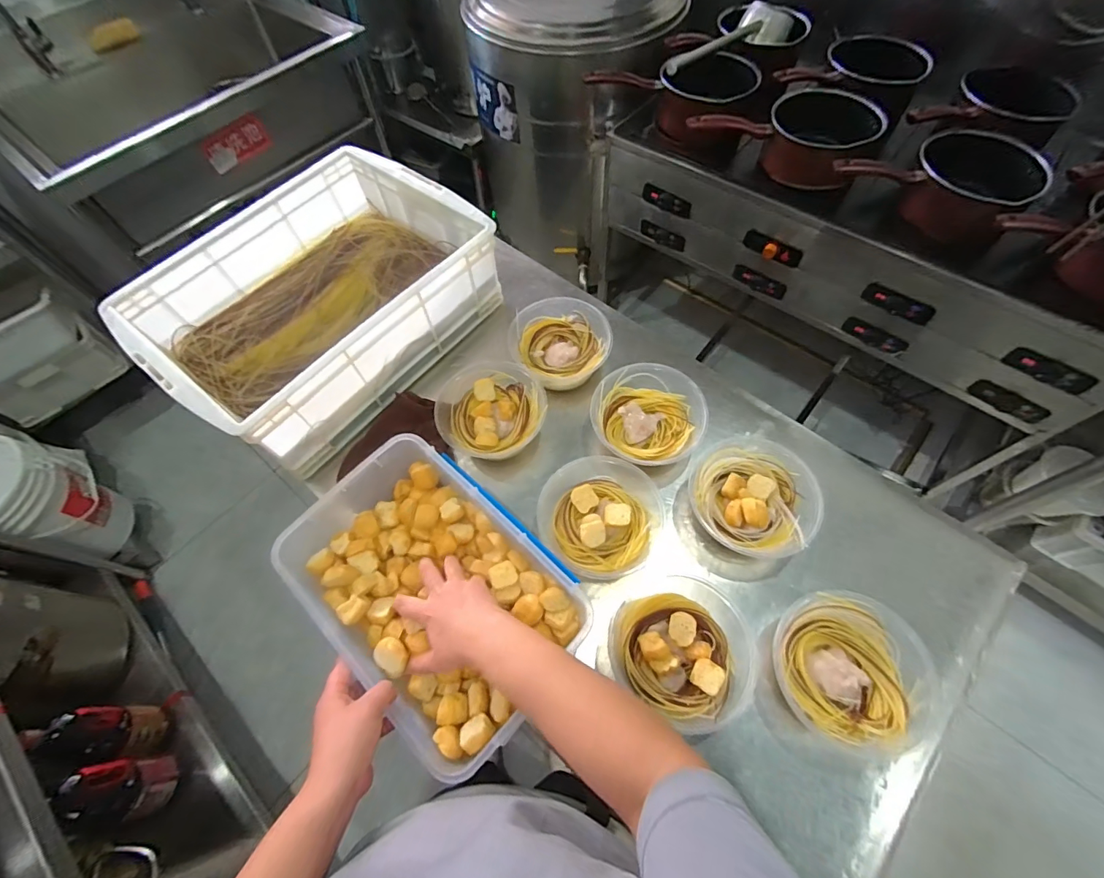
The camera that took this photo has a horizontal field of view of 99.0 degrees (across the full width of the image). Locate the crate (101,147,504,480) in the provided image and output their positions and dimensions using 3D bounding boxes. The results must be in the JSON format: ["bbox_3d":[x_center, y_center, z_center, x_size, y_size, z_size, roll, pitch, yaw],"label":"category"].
[{"bbox_3d":[-0.397,-0.241,0.803,0.393,0.159,0.495,33,68,18],"label":"crate"}]

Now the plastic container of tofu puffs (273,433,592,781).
[{"bbox_3d":[-0.144,0.178,0.584,0.353,0.079,0.228,39,69,20],"label":"plastic container of tofu puffs"}]

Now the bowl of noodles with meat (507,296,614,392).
[{"bbox_3d":[0.015,-0.162,0.792,0.168,0.060,0.163,21,64,13],"label":"bowl of noodles with meat"}]

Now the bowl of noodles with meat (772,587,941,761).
[{"bbox_3d":[0.350,0.269,0.551,0.166,0.066,0.159,-1,61,2],"label":"bowl of noodles with meat"}]

